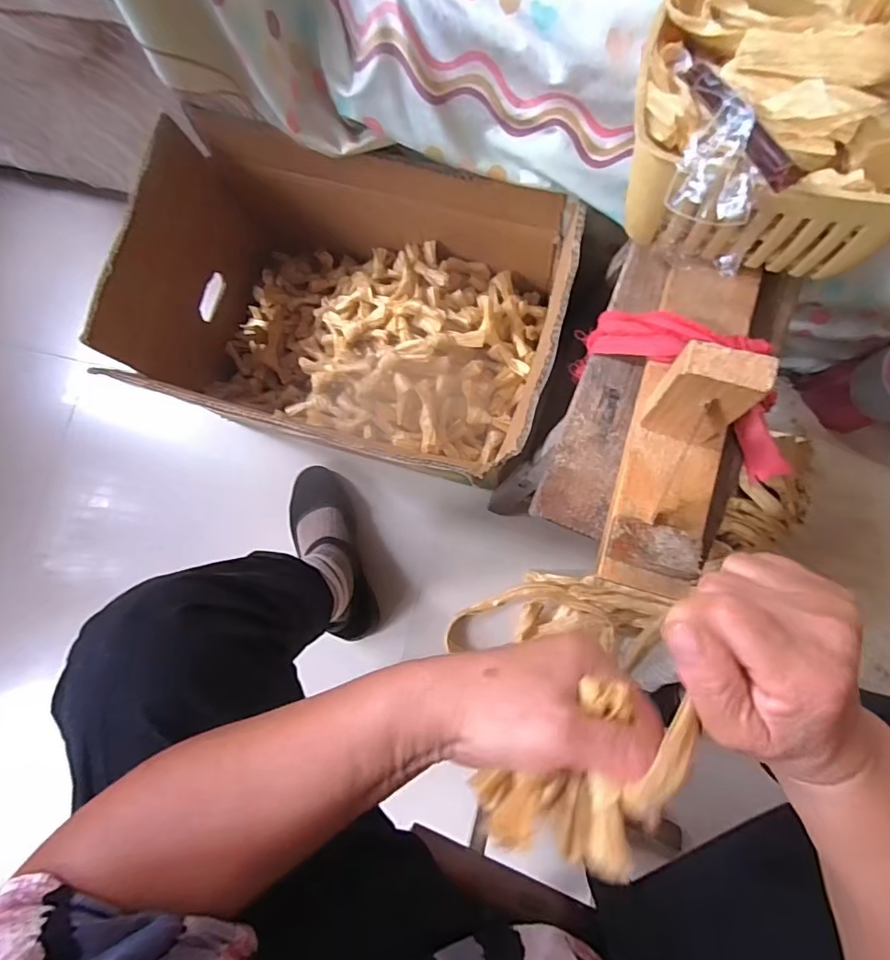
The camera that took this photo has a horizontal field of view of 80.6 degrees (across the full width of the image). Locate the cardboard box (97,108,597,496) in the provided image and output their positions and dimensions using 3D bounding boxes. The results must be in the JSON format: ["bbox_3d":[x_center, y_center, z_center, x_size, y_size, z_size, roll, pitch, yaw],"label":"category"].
[{"bbox_3d":[-0.107,-0.184,0.620,0.461,0.216,0.314,13,83,7],"label":"cardboard box"}]

